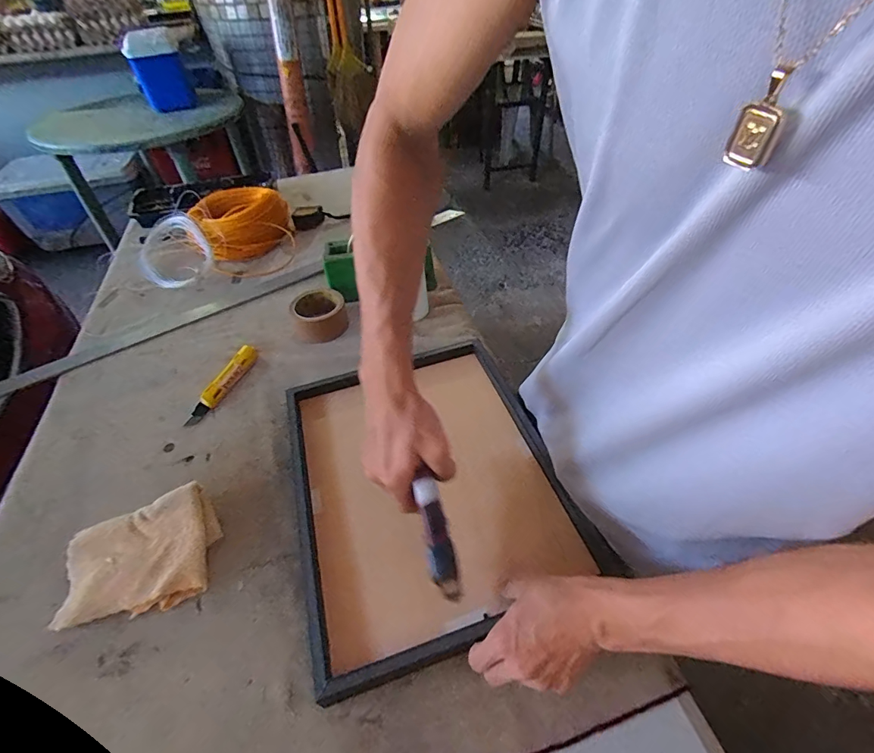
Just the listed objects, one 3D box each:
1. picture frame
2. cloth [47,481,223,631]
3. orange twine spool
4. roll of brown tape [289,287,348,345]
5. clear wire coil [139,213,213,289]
[{"bbox_3d":[-0.020,0.122,0.541,0.317,0.035,0.393,-16,47,-10],"label":"picture frame"},{"bbox_3d":[-0.332,0.205,0.481,0.154,0.033,0.128,-20,48,-17],"label":"cloth"},{"bbox_3d":[-0.456,-0.365,1.004,0.193,0.105,0.184,-1,45,1],"label":"orange twine spool"},{"bbox_3d":[-0.209,-0.114,0.757,0.093,0.052,0.093,-1,45,1],"label":"roll of brown tape"},{"bbox_3d":[-0.593,-0.284,0.949,0.141,0.055,0.245,-32,52,-26],"label":"clear wire coil"}]

